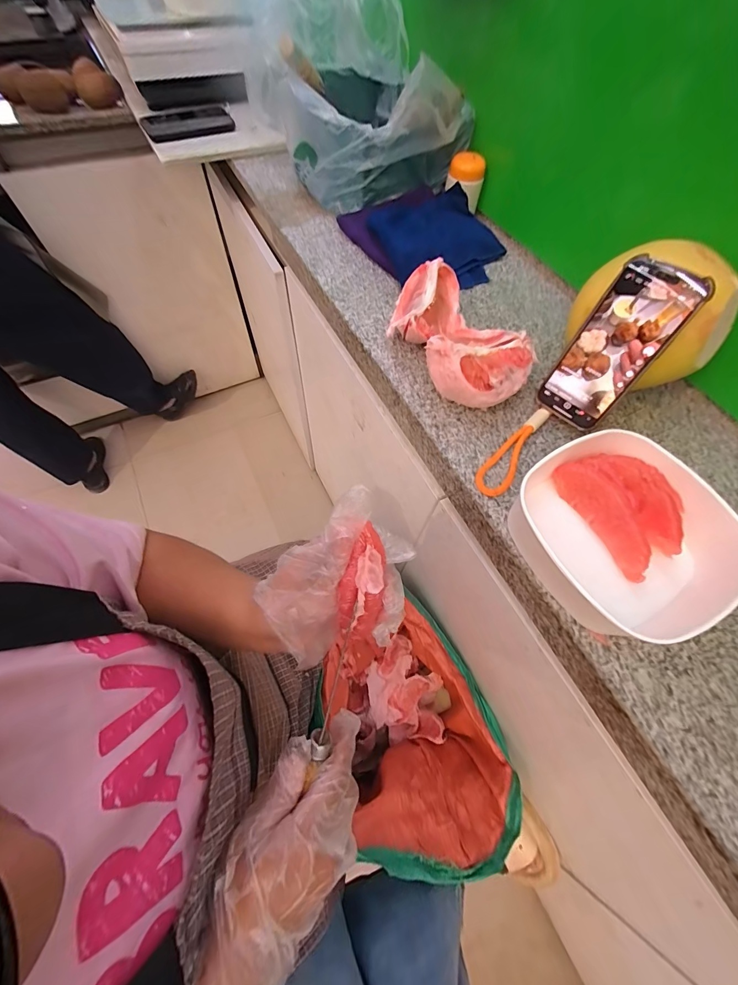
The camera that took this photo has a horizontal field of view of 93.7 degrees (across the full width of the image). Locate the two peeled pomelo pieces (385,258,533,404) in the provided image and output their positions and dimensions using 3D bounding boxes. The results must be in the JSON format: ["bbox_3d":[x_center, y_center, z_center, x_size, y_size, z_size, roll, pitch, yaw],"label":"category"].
[{"bbox_3d":[0.101,-0.180,0.401,0.122,0.065,0.197,-19,65,-12],"label":"two peeled pomelo pieces"}]

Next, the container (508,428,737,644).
[{"bbox_3d":[0.224,0.037,0.305,0.153,0.055,0.170,-19,65,-12],"label":"container"}]

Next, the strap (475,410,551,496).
[{"bbox_3d":[0.152,-0.045,0.365,0.032,0.011,0.125,35,66,15],"label":"strap"}]

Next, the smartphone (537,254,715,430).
[{"bbox_3d":[0.233,-0.136,0.335,0.005,0.143,0.070,-20,56,-40],"label":"smartphone"}]

